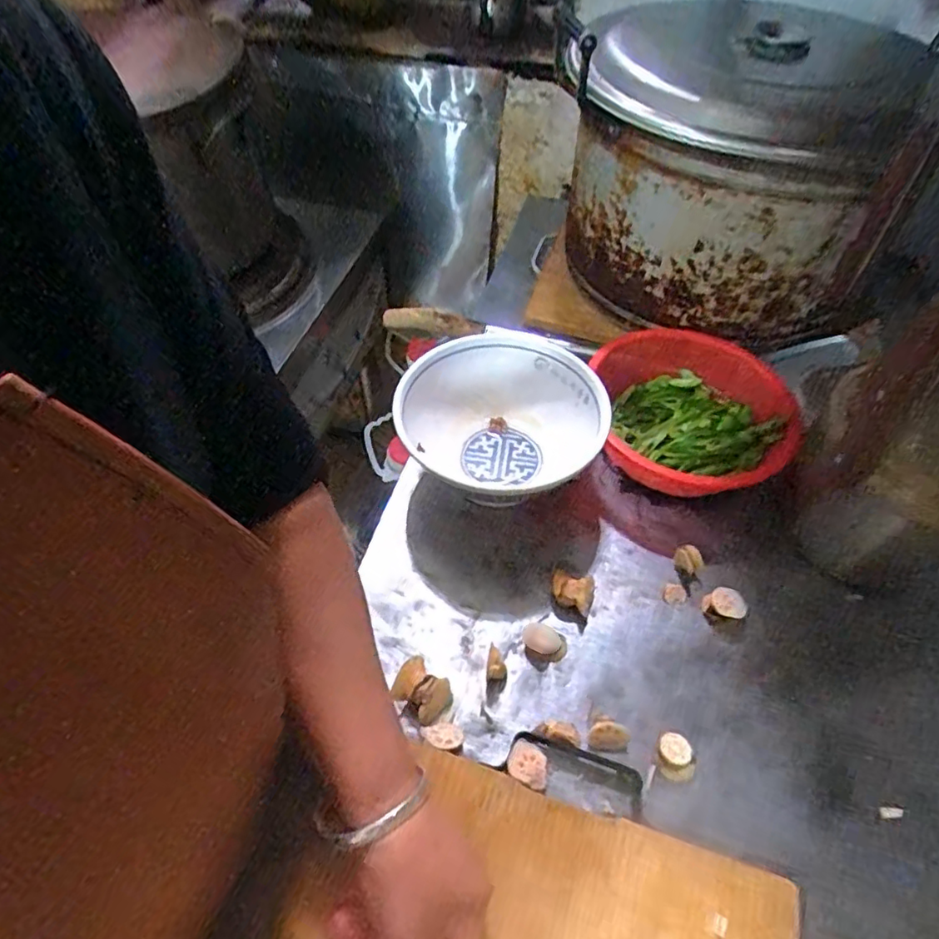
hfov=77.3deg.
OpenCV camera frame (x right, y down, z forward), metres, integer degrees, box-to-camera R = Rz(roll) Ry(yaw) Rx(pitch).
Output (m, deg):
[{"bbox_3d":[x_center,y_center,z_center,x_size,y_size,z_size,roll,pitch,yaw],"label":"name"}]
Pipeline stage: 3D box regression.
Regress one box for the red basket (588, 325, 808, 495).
[{"bbox_3d":[0.226,-0.058,0.603,0.179,0.068,0.215,3,53,2],"label":"red basket"}]

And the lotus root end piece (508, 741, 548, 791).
[{"bbox_3d":[0.042,0.215,0.425,0.030,0.017,0.026,23,56,16],"label":"lotus root end piece"}]

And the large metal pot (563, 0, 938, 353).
[{"bbox_3d":[0.278,-0.336,0.692,0.320,0.269,0.358,16,54,11],"label":"large metal pot"}]

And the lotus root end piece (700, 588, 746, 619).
[{"bbox_3d":[0.222,0.116,0.511,0.035,0.010,0.026,17,54,12],"label":"lotus root end piece"}]

